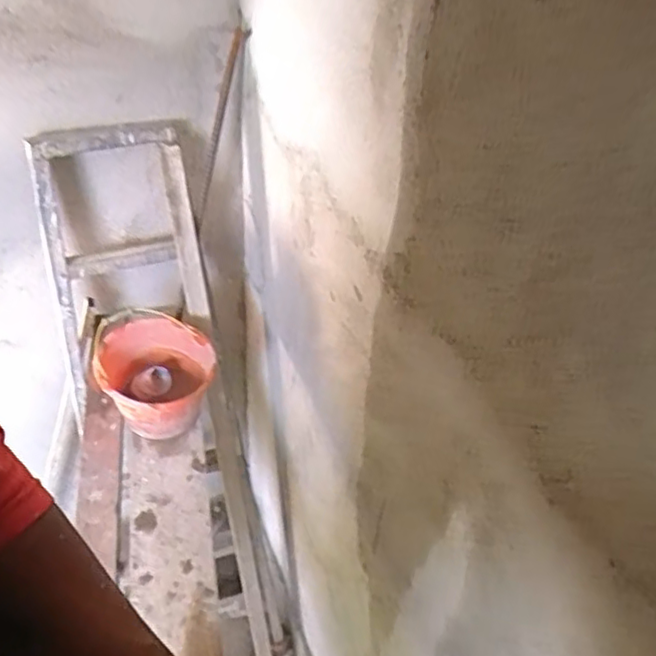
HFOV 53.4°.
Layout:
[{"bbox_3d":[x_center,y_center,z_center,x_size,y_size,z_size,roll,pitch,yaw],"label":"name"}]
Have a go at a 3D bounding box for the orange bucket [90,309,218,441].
[{"bbox_3d":[-0.431,0.118,1.606,0.273,0.192,0.278,3,42,-2],"label":"orange bucket"}]

